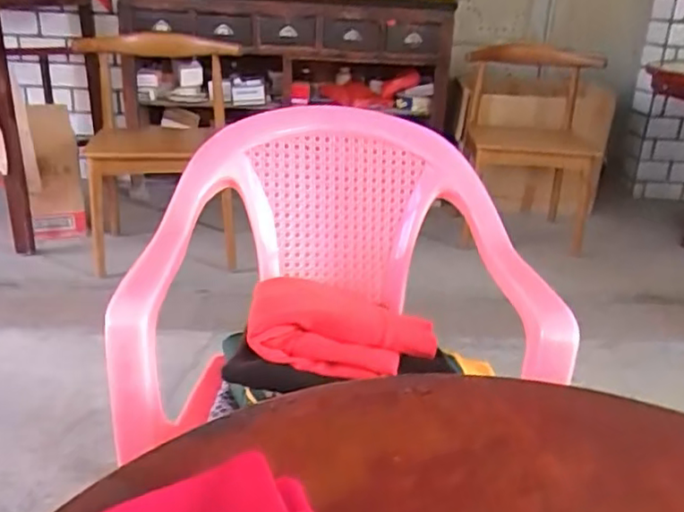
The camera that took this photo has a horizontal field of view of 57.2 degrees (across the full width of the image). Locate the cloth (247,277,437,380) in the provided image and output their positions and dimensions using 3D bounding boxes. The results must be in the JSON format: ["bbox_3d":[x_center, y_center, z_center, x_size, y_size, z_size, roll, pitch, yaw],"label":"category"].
[{"bbox_3d":[-0.005,0.080,0.827,0.224,0.054,0.186,1,23,-5],"label":"cloth"}]

